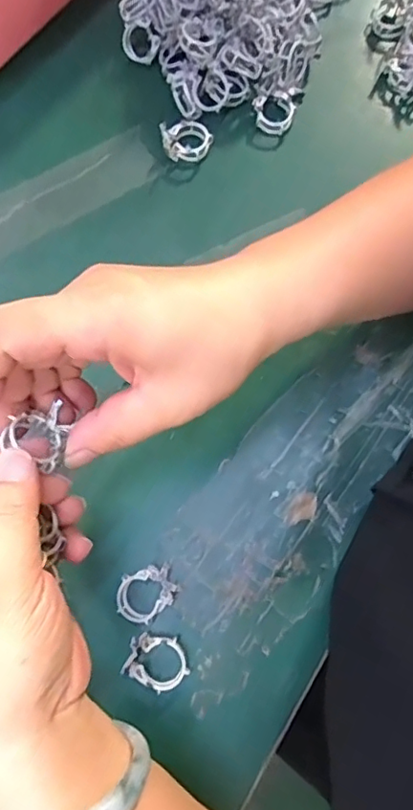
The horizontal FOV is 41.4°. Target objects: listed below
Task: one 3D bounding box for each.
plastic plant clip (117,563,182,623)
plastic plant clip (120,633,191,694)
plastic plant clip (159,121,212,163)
[{"bbox_3d":[-0.032,0.099,0.289,0.033,0.012,0.025,-26,75,-6],"label":"plastic plant clip"},{"bbox_3d":[-0.025,0.131,0.279,0.032,0.011,0.024,16,75,6],"label":"plastic plant clip"},{"bbox_3d":[-0.013,-0.176,0.366,0.034,0.017,0.026,-6,74,0],"label":"plastic plant clip"}]

